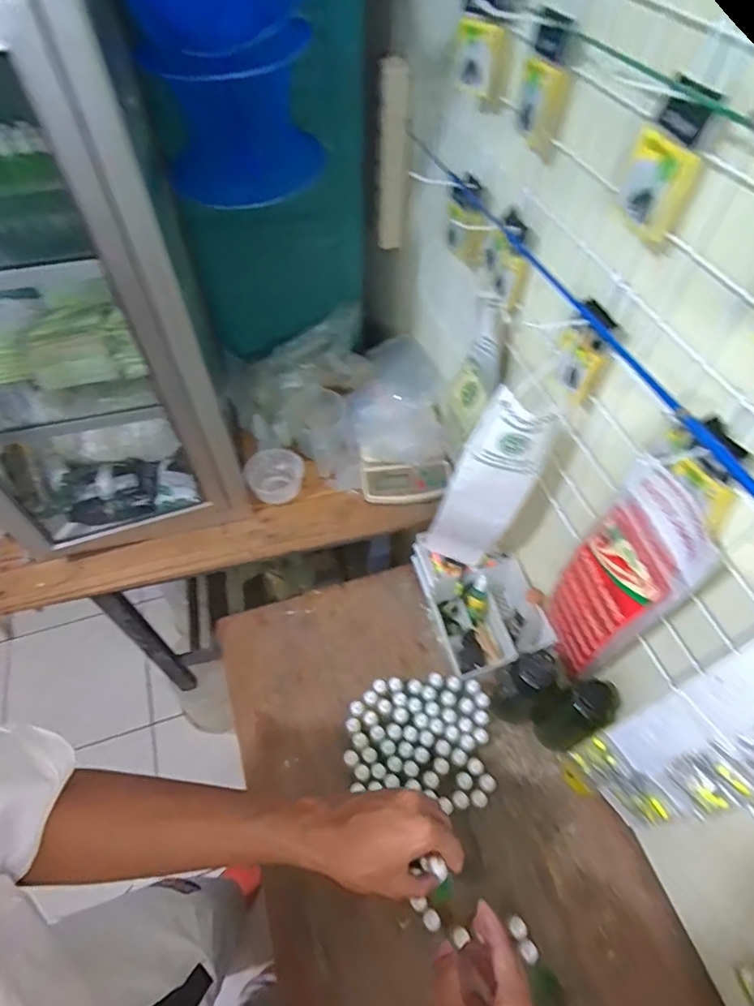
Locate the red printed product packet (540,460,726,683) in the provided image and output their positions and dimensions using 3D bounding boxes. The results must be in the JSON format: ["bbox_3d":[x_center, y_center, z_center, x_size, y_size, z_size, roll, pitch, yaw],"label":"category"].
[{"bbox_3d":[0.259,0.093,0.593,0.028,0.344,0.111,-13,56,-10],"label":"red printed product packet"}]

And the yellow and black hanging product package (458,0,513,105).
[{"bbox_3d":[0.111,-0.477,0.551,0.062,0.100,0.014,35,64,21],"label":"yellow and black hanging product package"}]

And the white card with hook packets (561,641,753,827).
[{"bbox_3d":[0.293,0.254,0.522,0.016,0.429,0.105,-28,61,-25],"label":"white card with hook packets"}]

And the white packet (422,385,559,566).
[{"bbox_3d":[0.138,-0.006,0.703,0.091,0.353,0.026,17,59,2],"label":"white packet"}]

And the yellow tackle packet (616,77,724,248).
[{"bbox_3d":[0.214,-0.254,0.401,0.015,0.100,0.063,-17,63,-14],"label":"yellow tackle packet"}]

